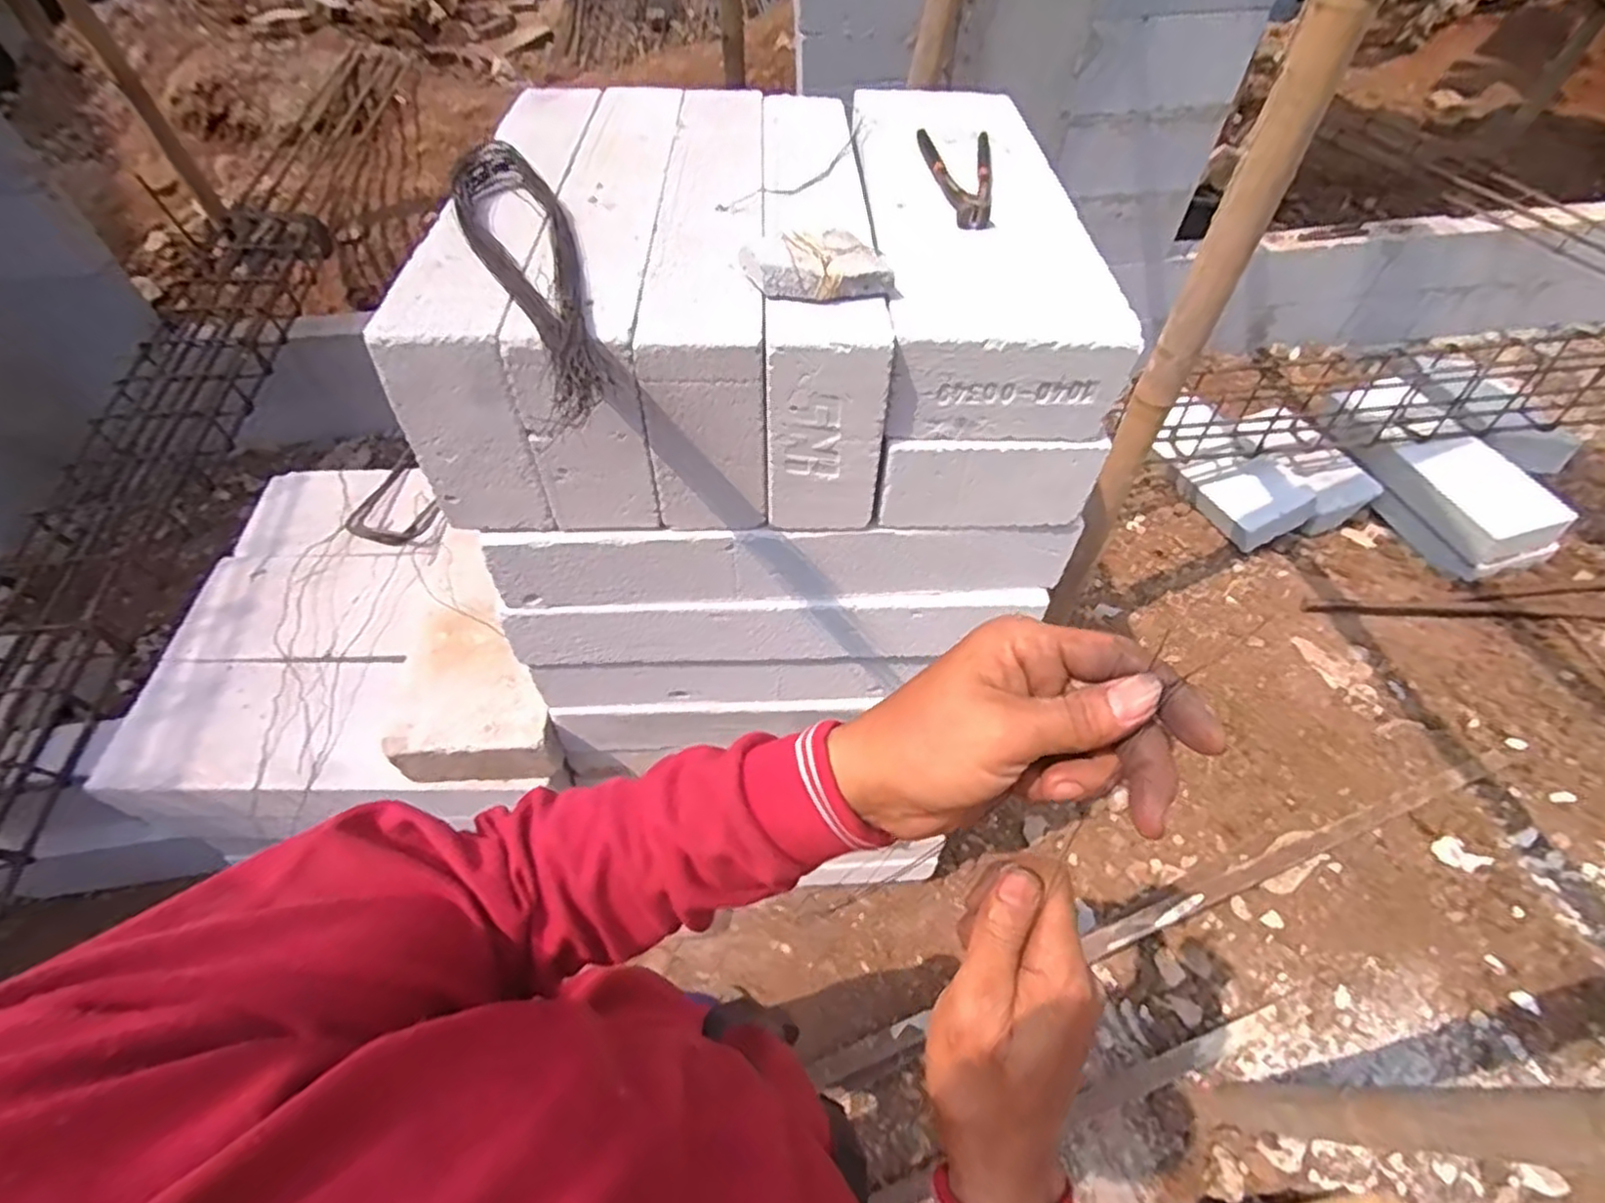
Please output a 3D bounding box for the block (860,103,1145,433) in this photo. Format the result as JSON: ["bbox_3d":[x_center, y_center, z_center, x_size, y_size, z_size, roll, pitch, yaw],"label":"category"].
[{"bbox_3d":[0.166,-0.387,0.748,0.200,0.090,0.534,-1,54,0],"label":"block"}]

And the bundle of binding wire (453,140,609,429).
[{"bbox_3d":[-0.212,-0.273,0.576,0.086,0.035,0.420,-21,57,-14],"label":"bundle of binding wire"}]

